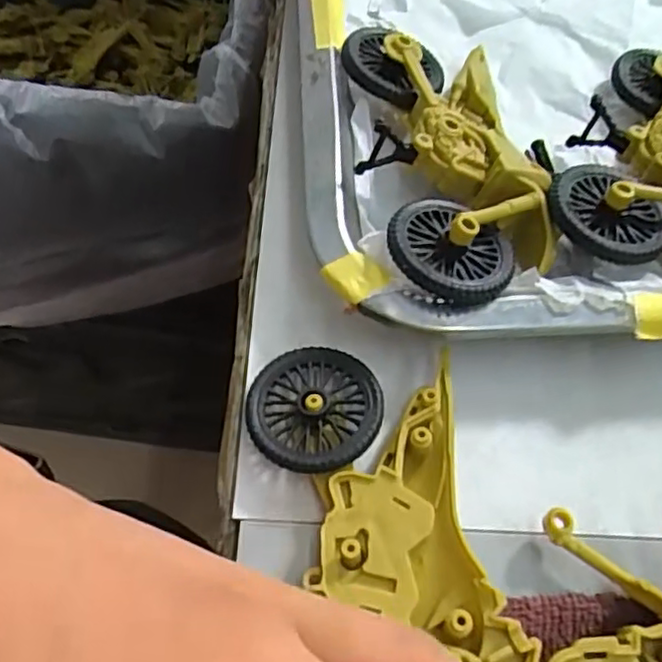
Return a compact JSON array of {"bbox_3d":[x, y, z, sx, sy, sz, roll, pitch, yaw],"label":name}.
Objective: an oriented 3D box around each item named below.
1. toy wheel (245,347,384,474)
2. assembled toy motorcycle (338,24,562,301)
[{"bbox_3d":[-0.004,0.022,0.189,0.036,0.008,0.037,1,62,-2],"label":"toy wheel"},{"bbox_3d":[0.039,-0.057,0.220,0.057,0.028,0.111,-8,63,-6],"label":"assembled toy motorcycle"}]

